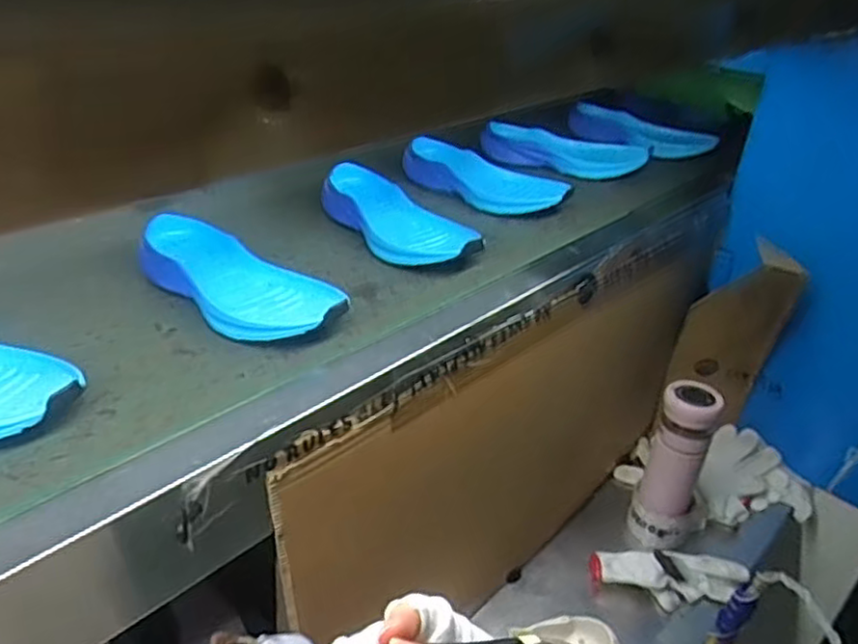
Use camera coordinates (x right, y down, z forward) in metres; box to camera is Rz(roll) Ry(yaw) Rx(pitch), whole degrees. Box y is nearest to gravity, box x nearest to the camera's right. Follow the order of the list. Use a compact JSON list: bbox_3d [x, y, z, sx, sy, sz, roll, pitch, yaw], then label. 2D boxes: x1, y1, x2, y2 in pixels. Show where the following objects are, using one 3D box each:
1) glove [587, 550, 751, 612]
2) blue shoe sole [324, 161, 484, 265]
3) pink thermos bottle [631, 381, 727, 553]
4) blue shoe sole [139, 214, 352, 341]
[{"bbox_3d":[0.312,0.331,0.887,0.197,0.044,0.074,1,31,0],"label":"glove"},{"bbox_3d":[-0.040,-0.114,0.739,0.077,0.031,0.229,-19,40,-31],"label":"blue shoe sole"},{"bbox_3d":[0.331,0.194,0.908,0.090,0.223,0.073,9,32,13],"label":"pink thermos bottle"},{"bbox_3d":[-0.170,-0.038,0.607,0.225,0.036,0.096,22,37,24],"label":"blue shoe sole"}]

